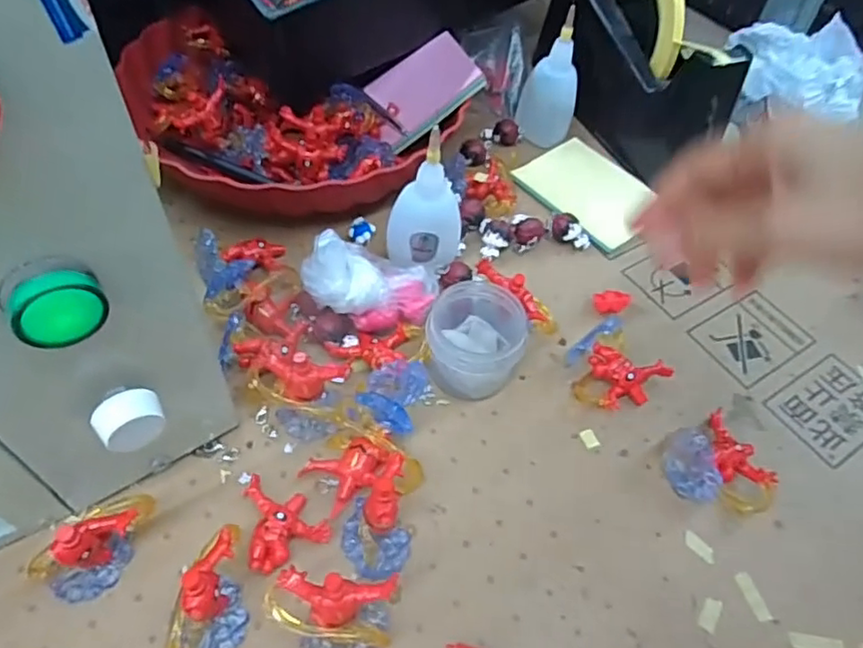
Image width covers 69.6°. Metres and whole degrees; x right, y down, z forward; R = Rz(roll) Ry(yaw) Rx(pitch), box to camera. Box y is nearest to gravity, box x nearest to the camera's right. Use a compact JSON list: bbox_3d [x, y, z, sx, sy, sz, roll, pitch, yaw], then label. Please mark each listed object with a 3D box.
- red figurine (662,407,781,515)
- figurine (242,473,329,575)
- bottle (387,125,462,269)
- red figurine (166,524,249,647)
[{"bbox_3d":[0.153,0.074,0.325,0.049,0.030,0.051,-21,58,-20],"label":"red figurine"},{"bbox_3d":[-0.069,0.093,0.299,0.037,0.016,0.048,-10,55,-13],"label":"figurine"},{"bbox_3d":[-0.004,-0.070,0.372,0.042,0.092,0.023,21,54,10],"label":"bottle"},{"bbox_3d":[-0.091,0.117,0.262,0.025,0.045,0.053,23,55,12],"label":"red figurine"}]

